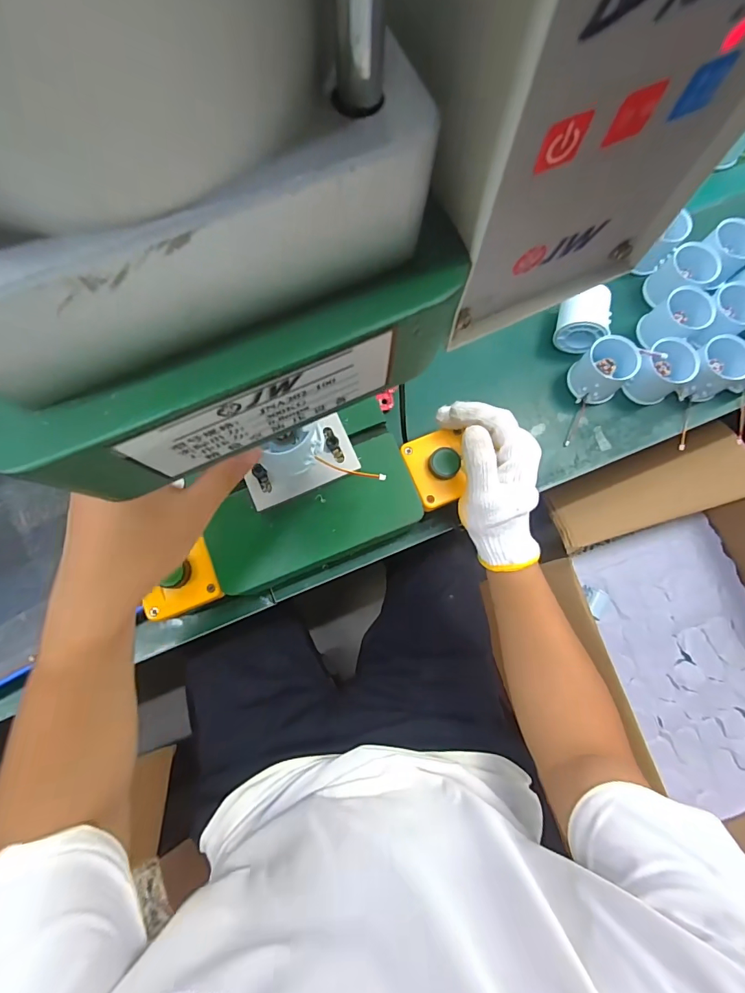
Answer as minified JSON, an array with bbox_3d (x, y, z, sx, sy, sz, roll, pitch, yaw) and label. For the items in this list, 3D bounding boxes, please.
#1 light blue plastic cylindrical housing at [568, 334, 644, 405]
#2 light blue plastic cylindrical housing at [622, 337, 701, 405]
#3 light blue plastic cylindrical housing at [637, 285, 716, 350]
[{"bbox_3d":[0.245,-0.133,0.461,0.051,0.053,0.051,0,78,-1],"label":"light blue plastic cylindrical housing"},{"bbox_3d":[0.305,-0.132,0.460,0.056,0.056,0.051,-34,80,-8],"label":"light blue plastic cylindrical housing"},{"bbox_3d":[0.331,-0.190,0.474,0.062,0.046,0.055,-34,80,-8],"label":"light blue plastic cylindrical housing"}]

